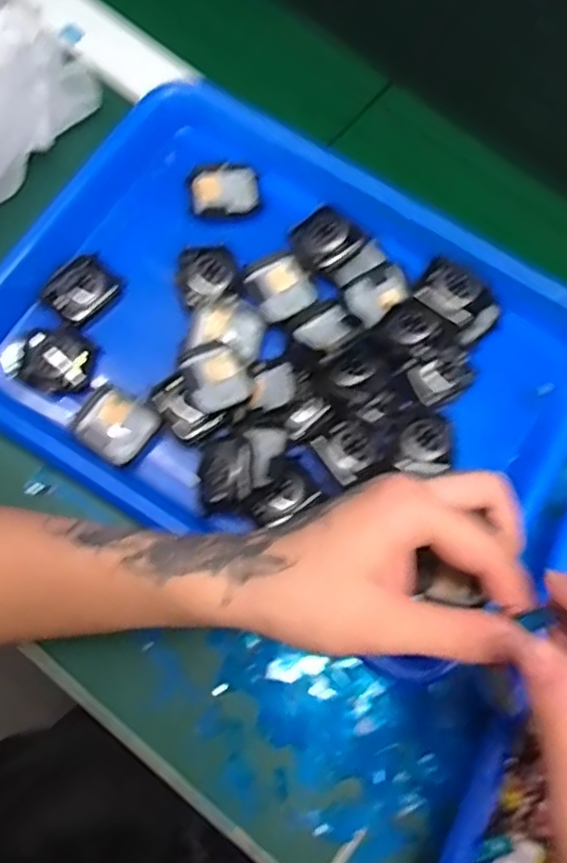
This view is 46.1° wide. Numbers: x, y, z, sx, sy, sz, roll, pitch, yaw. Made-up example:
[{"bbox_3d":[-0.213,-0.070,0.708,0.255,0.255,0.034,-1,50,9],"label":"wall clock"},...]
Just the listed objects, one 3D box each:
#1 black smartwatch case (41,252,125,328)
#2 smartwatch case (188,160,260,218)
[{"bbox_3d":[-0.126,-0.089,0.413,0.035,0.012,0.041,42,77,9],"label":"black smartwatch case"},{"bbox_3d":[-0.038,-0.157,0.434,0.044,0.009,0.032,1,75,-2],"label":"smartwatch case"}]

